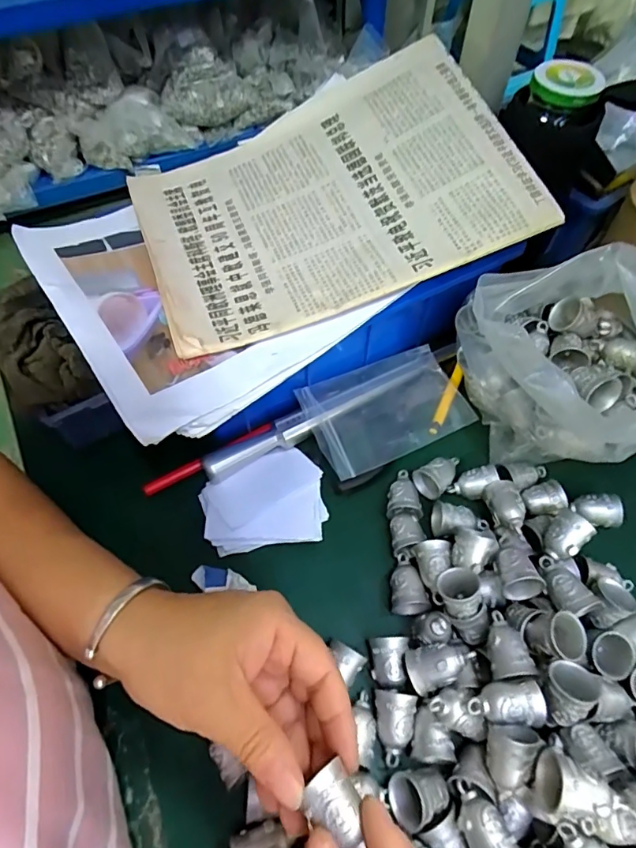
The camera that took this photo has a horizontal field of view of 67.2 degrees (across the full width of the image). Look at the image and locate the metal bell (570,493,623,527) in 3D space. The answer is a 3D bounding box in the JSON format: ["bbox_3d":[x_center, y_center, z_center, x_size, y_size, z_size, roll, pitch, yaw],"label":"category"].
[{"bbox_3d":[0.197,0.062,0.339,0.029,0.021,0.021,0,58,0],"label":"metal bell"}]

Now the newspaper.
[{"bbox_3d":[0.004,-0.165,0.347,0.262,0.027,0.185,-22,68,2],"label":"newspaper"}]

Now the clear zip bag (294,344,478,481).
[{"bbox_3d":[0.054,-0.014,0.374,0.124,0.016,0.078,-24,61,-14],"label":"clear zip bag"}]

